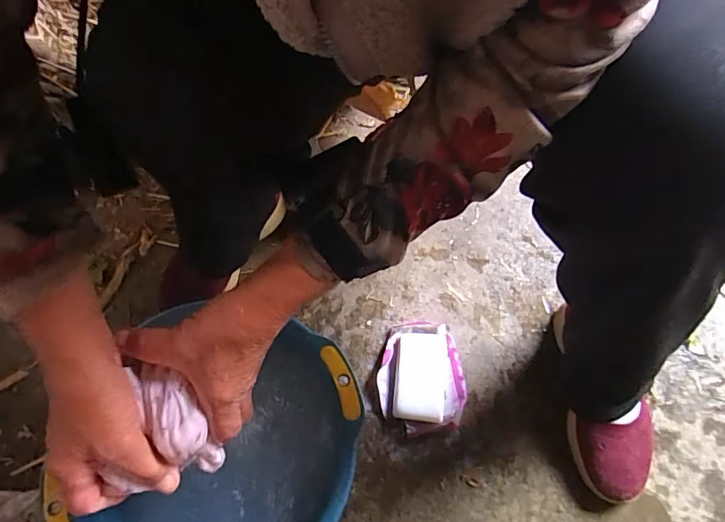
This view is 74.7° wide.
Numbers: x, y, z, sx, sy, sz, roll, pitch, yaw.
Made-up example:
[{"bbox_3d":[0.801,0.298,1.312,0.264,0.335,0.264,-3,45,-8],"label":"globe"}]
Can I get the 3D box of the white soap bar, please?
[{"bbox_3d":[0.076,0.147,0.614,0.063,0.022,0.112,7,65,4],"label":"white soap bar"}]

